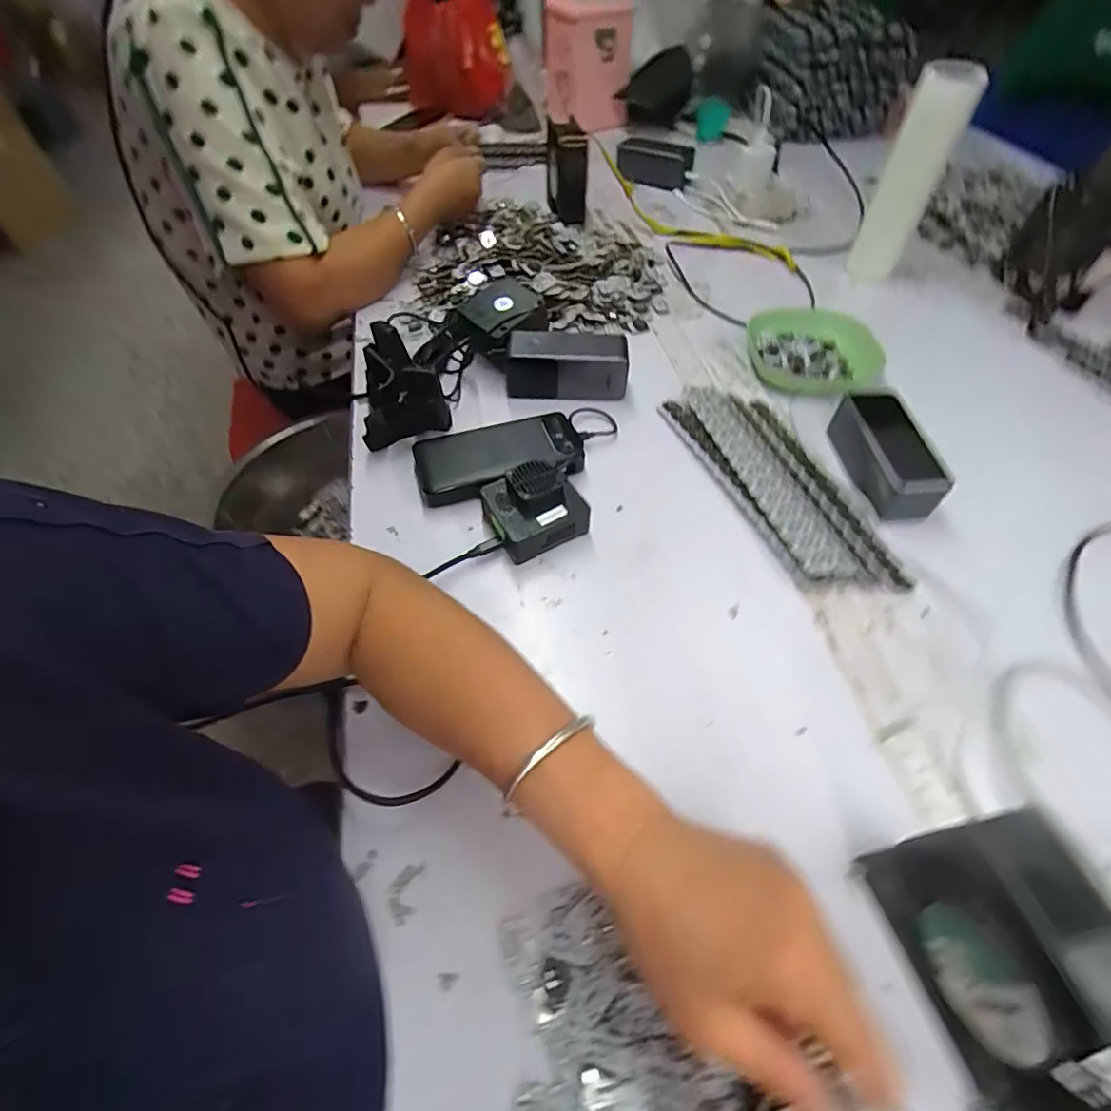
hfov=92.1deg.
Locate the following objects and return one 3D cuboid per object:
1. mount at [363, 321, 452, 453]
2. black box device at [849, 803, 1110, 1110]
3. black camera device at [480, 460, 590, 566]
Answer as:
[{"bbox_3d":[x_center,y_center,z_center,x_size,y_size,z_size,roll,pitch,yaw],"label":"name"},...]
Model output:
[{"bbox_3d":[-0.157,-0.173,0.538,0.082,0.057,0.115,-13,54,-7],"label":"mount"},{"bbox_3d":[0.217,0.198,0.255,0.047,0.114,0.120,-12,54,-7],"label":"black box device"},{"bbox_3d":[-0.020,-0.041,0.470,0.077,0.048,0.067,-27,57,-17],"label":"black camera device"}]

